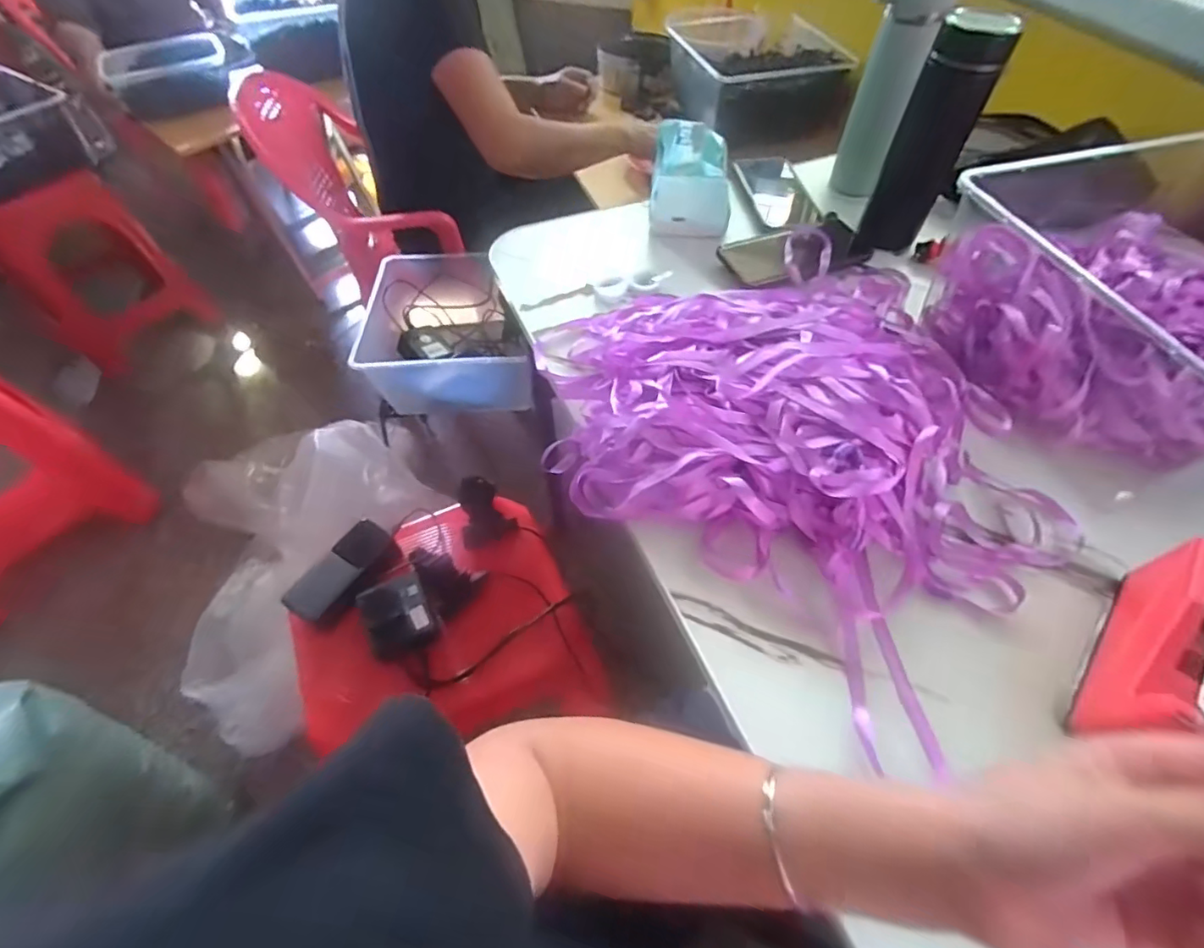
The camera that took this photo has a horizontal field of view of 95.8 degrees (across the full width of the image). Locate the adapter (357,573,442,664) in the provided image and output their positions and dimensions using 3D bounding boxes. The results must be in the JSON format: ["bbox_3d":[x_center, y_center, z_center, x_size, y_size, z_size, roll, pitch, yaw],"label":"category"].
[{"bbox_3d":[-0.232,0.159,0.617,0.070,0.034,0.089,-23,60,-14],"label":"adapter"}]

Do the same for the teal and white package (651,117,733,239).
[{"bbox_3d":[0.115,-0.371,0.671,0.094,0.081,0.138,8,57,5],"label":"teal and white package"}]

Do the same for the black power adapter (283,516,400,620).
[{"bbox_3d":[-0.301,0.114,0.635,0.062,0.033,0.128,29,61,18],"label":"black power adapter"}]

